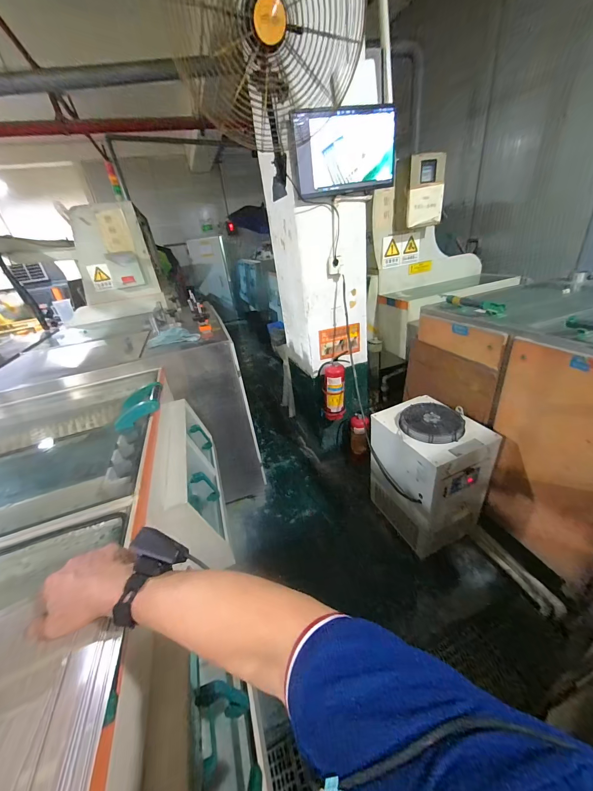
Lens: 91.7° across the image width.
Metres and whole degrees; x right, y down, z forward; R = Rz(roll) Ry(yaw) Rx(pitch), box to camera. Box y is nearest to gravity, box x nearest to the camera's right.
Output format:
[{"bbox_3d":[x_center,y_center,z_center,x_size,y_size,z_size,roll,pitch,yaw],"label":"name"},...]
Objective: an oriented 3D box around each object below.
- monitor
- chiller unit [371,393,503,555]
[{"bbox_3d":[0.240,-1.194,1.418,0.539,0.325,0.079,-19,46,-15],"label":"monitor"},{"bbox_3d":[0.696,0.402,1.556,0.406,0.685,0.469,-18,30,-17],"label":"chiller unit"}]

